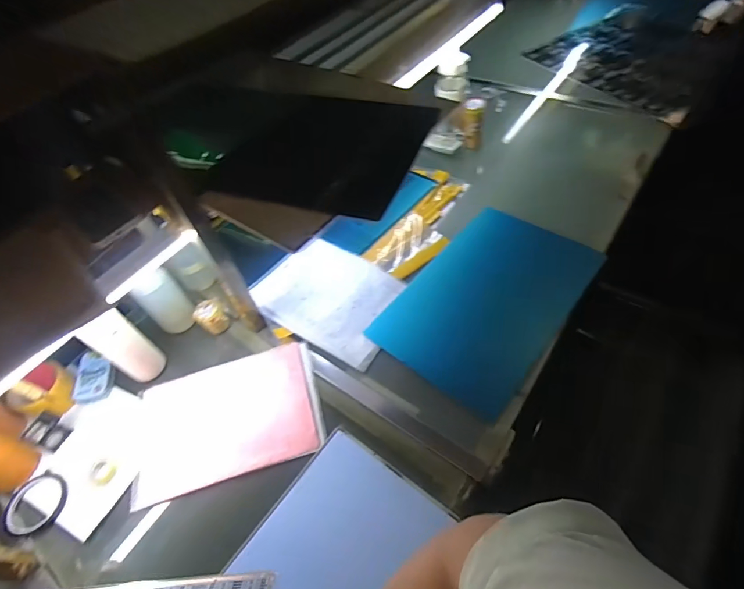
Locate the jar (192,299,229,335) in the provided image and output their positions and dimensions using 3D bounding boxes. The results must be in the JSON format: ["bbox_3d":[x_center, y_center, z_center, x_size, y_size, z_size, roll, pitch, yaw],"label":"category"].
[{"bbox_3d":[-0.328,0.045,0.838,0.055,0.059,0.061,-39,59,-21],"label":"jar"}]

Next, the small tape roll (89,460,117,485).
[{"bbox_3d":[-0.443,0.291,0.677,0.038,0.011,0.038,-4,52,5],"label":"small tape roll"}]

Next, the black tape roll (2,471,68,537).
[{"bbox_3d":[-0.531,0.329,0.651,0.082,0.015,0.088,-4,52,5],"label":"black tape roll"}]

